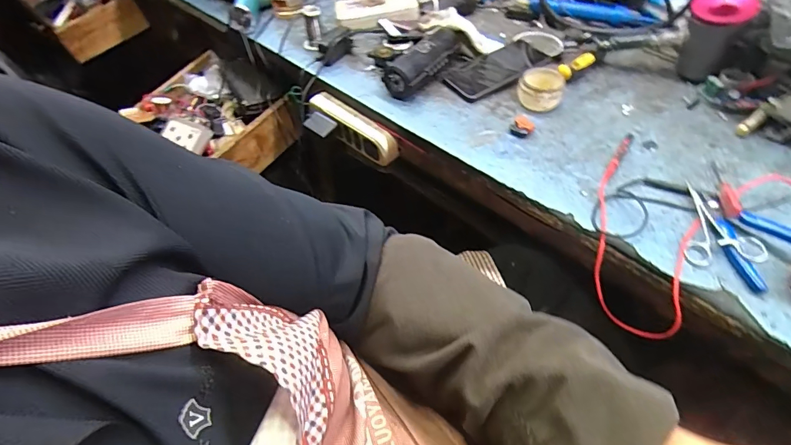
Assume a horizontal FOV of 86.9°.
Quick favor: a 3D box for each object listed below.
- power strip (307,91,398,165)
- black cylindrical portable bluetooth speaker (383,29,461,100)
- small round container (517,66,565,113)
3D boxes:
[{"bbox_3d":[-0.072,-0.152,0.678,0.175,0.060,0.027,34,58,26],"label":"power strip"},{"bbox_3d":[0.046,-0.250,0.658,0.053,0.053,0.150,29,56,23],"label":"black cylindrical portable bluetooth speaker"},{"bbox_3d":[0.213,-0.194,0.617,0.062,0.040,0.069,13,51,12],"label":"small round container"}]

